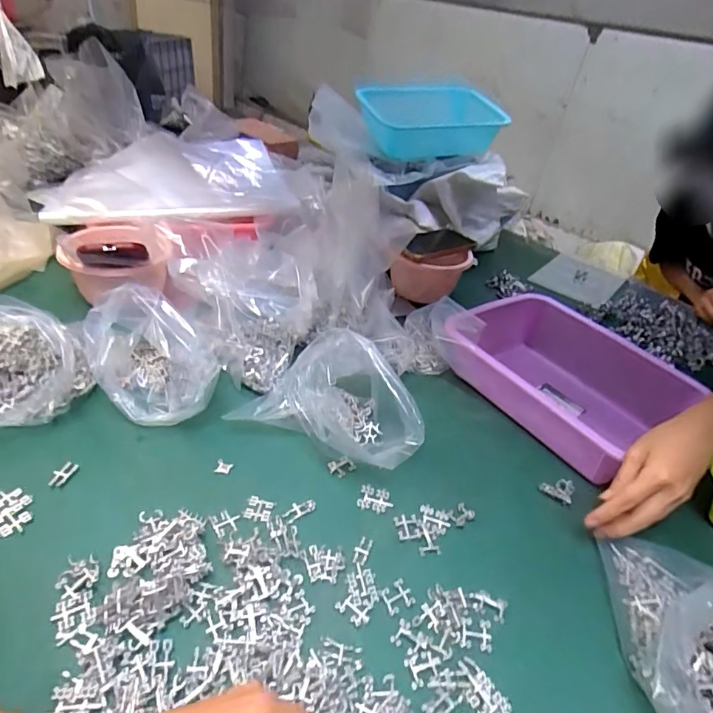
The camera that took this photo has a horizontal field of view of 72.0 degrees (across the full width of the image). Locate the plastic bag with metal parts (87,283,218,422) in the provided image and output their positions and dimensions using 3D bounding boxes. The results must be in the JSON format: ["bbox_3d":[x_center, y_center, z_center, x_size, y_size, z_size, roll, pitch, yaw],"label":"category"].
[{"bbox_3d":[-0.236,-0.003,0.572,0.130,0.118,0.140,-15,43,-28],"label":"plastic bag with metal parts"}]

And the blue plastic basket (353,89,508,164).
[{"bbox_3d":[0.137,-0.434,0.928,0.264,0.109,0.108,4,38,-6],"label":"blue plastic basket"}]

